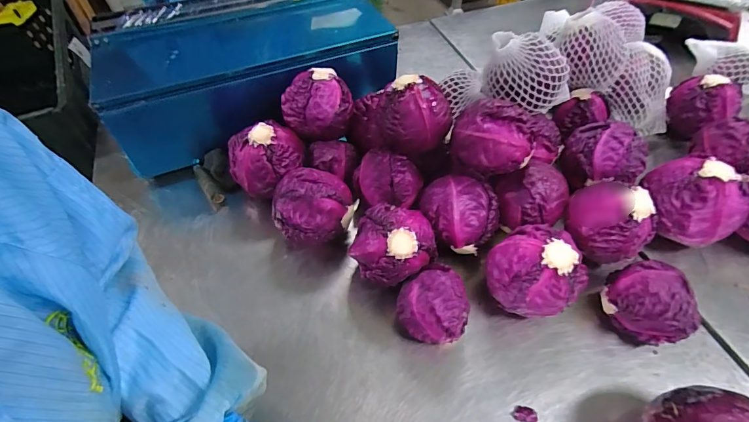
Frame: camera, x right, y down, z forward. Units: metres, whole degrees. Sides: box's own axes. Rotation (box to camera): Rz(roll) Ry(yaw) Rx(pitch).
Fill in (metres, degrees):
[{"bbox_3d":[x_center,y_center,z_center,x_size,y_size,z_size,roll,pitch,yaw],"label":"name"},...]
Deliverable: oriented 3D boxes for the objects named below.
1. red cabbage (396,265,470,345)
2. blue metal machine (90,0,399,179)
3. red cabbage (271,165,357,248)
[{"bbox_3d":[0.076,0.123,0.508,0.086,0.090,0.082,0,53,0],"label":"red cabbage"},{"bbox_3d":[-0.226,-0.277,0.737,0.498,0.146,0.308,-18,55,-14],"label":"blue metal machine"},{"bbox_3d":[-0.091,0.003,0.586,0.117,0.110,0.091,5,53,3],"label":"red cabbage"}]

